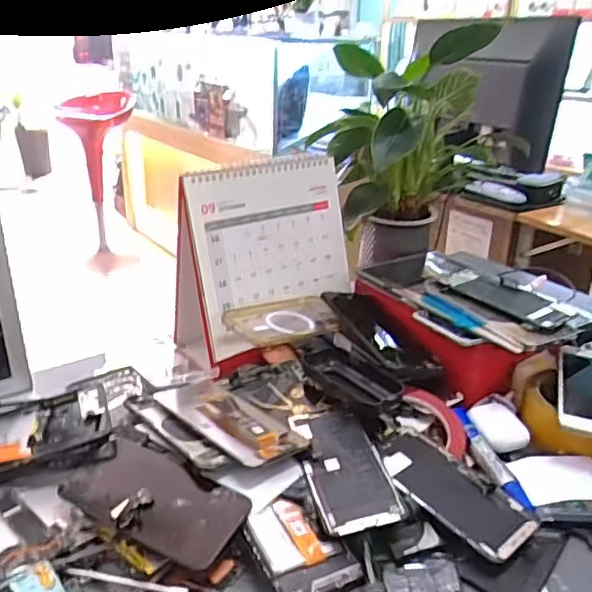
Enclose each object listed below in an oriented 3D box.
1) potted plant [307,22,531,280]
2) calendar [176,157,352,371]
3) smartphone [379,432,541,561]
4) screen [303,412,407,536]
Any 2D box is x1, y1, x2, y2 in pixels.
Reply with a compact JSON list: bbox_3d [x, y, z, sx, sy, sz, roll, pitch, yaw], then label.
[{"bbox_3d":[0.164,-0.180,0.788,0.232,0.316,0.170,-5,25,-14],"label":"potted plant"},{"bbox_3d":[-0.039,-0.042,0.699,0.203,0.212,0.118,-20,32,-38],"label":"calendar"},{"bbox_3d":[0.127,0.160,0.487,0.060,0.006,0.133,-18,31,-36],"label":"smartphone"},{"bbox_3d":[0.041,0.144,0.501,0.065,0.011,0.128,-6,25,-16],"label":"screen"}]

